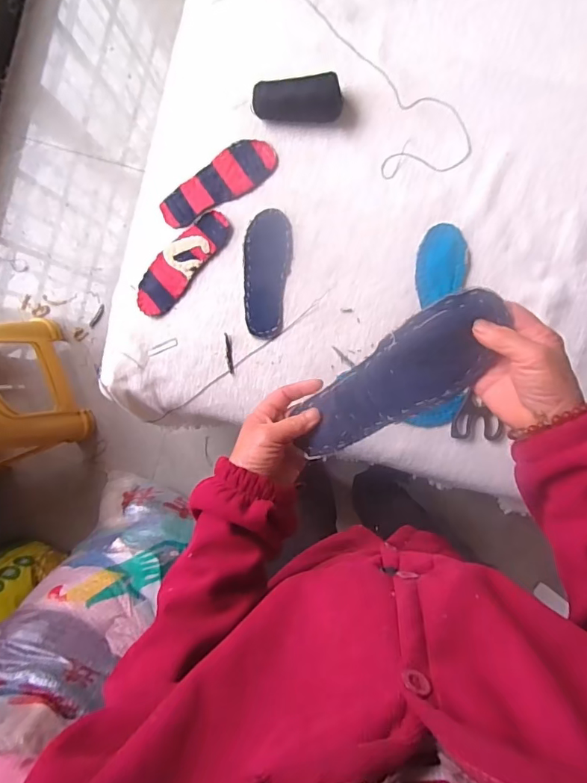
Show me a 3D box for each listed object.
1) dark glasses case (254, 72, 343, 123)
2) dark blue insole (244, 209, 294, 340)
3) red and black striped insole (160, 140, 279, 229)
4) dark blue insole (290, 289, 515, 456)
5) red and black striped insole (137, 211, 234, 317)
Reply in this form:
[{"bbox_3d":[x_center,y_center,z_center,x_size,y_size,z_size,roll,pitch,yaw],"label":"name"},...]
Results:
[{"bbox_3d":[0.007,-0.489,0.811,0.145,0.047,0.056,-5,92,4],"label":"dark glasses case"},{"bbox_3d":[-0.047,-0.205,0.842,0.081,0.013,0.217,4,93,4],"label":"dark blue insole"},{"bbox_3d":[-0.132,-0.364,0.842,0.218,0.023,0.083,-35,90,5],"label":"red and black striped insole"},{"bbox_3d":[0.098,-0.010,0.443,0.210,0.025,0.074,-38,90,18],"label":"dark blue insole"},{"bbox_3d":[-0.199,-0.229,0.855,0.072,0.016,0.218,43,95,1],"label":"red and black striped insole"}]

